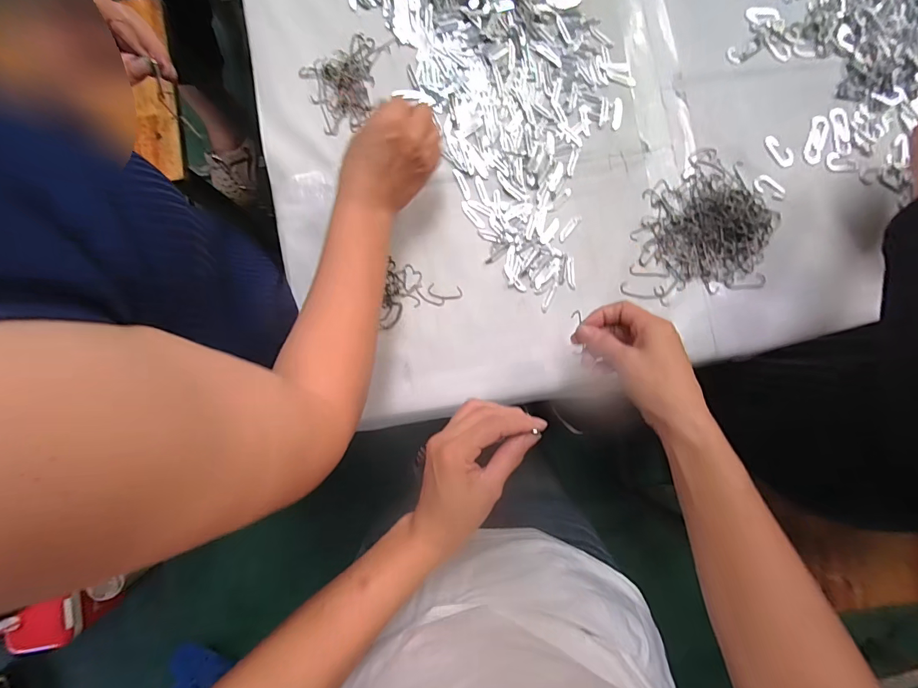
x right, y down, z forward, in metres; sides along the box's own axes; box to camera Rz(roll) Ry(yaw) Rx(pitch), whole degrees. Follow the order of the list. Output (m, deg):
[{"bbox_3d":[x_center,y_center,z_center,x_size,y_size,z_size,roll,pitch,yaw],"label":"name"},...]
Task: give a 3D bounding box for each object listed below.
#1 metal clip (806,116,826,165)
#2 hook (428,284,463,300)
[{"bbox_3d":[0.408,-0.233,0.485,0.019,0.004,0.058,15,87,-1],"label":"metal clip"},{"bbox_3d":[-0.015,-0.057,0.462,0.037,0.004,0.016,8,87,-1],"label":"hook"}]

